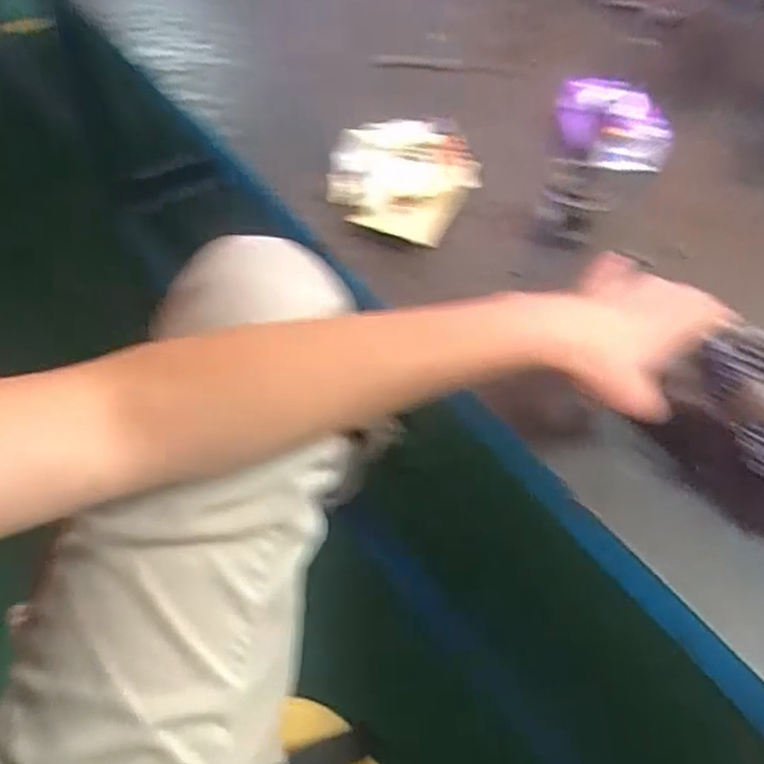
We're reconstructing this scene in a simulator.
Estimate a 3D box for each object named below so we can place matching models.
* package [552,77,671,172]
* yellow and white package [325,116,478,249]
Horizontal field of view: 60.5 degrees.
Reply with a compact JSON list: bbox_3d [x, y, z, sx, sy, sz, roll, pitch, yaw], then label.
[{"bbox_3d":[0.243,-0.268,0.689,0.121,0.047,0.117,13,53,6],"label":"package"},{"bbox_3d":[0.017,-0.191,0.618,0.136,0.051,0.134,8,53,3],"label":"yellow and white package"}]

